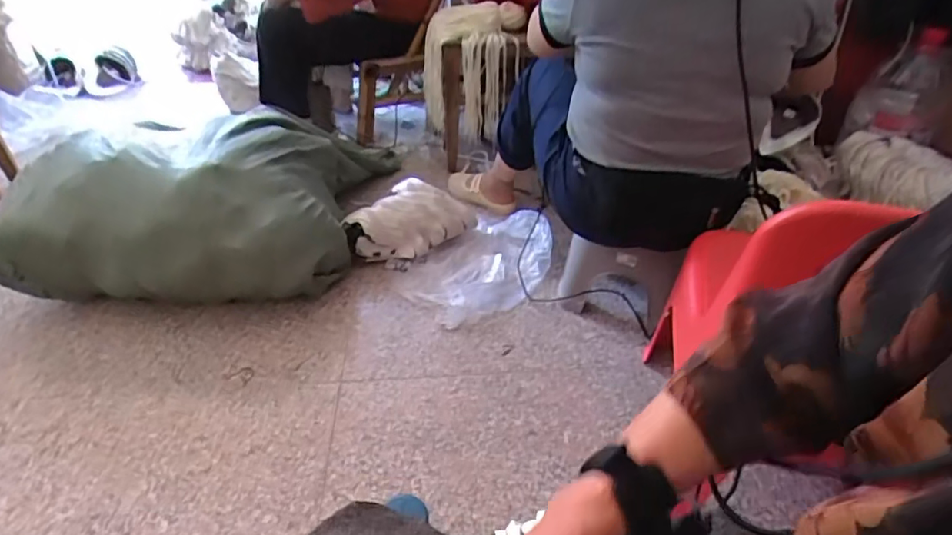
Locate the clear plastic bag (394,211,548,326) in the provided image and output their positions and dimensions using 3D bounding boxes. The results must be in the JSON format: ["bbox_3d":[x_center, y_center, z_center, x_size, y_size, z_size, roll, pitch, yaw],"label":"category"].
[{"bbox_3d":[0.011,-0.016,1.355,0.392,0.084,0.280,-28,46,-35],"label":"clear plastic bag"}]

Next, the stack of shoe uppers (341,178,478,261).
[{"bbox_3d":[-0.173,-0.127,1.422,0.337,0.112,0.159,-22,43,-26],"label":"stack of shoe uppers"}]

